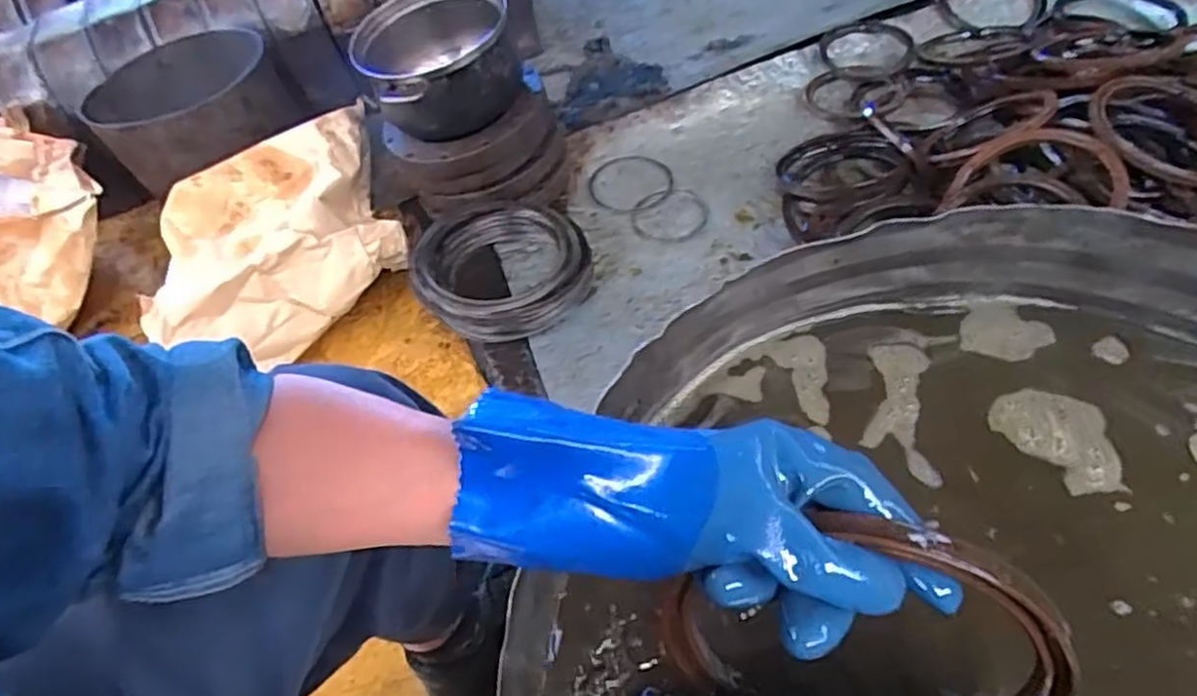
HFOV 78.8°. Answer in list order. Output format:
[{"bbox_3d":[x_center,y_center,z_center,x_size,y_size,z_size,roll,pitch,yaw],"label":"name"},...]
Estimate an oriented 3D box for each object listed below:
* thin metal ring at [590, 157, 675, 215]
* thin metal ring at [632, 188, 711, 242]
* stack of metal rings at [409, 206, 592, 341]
[{"bbox_3d":[0.052,-0.259,1.149,0.133,0.010,0.133,-6,52,8],"label":"thin metal ring"},{"bbox_3d":[0.109,-0.202,1.101,0.116,0.007,0.114,-6,52,8],"label":"thin metal ring"},{"bbox_3d":[-0.129,-0.107,0.991,0.234,0.081,0.212,-9,51,5],"label":"stack of metal rings"}]

